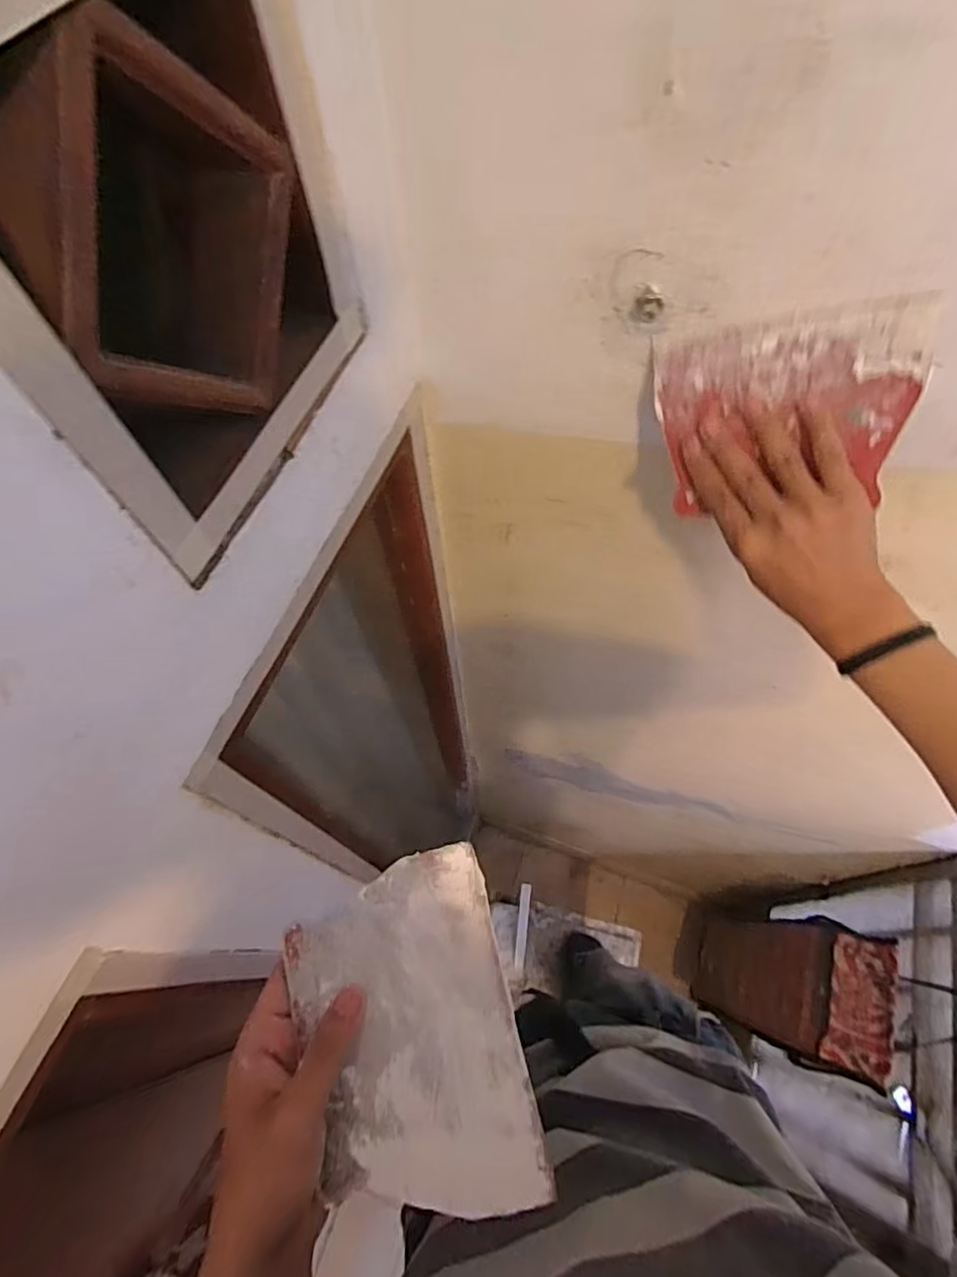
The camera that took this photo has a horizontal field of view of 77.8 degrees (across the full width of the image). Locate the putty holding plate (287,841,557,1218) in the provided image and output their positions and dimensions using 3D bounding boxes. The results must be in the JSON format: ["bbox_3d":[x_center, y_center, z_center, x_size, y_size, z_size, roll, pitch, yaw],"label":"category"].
[{"bbox_3d":[-0.040,0.219,0.334,0.122,0.004,0.170,-18,68,7],"label":"putty holding plate"}]

